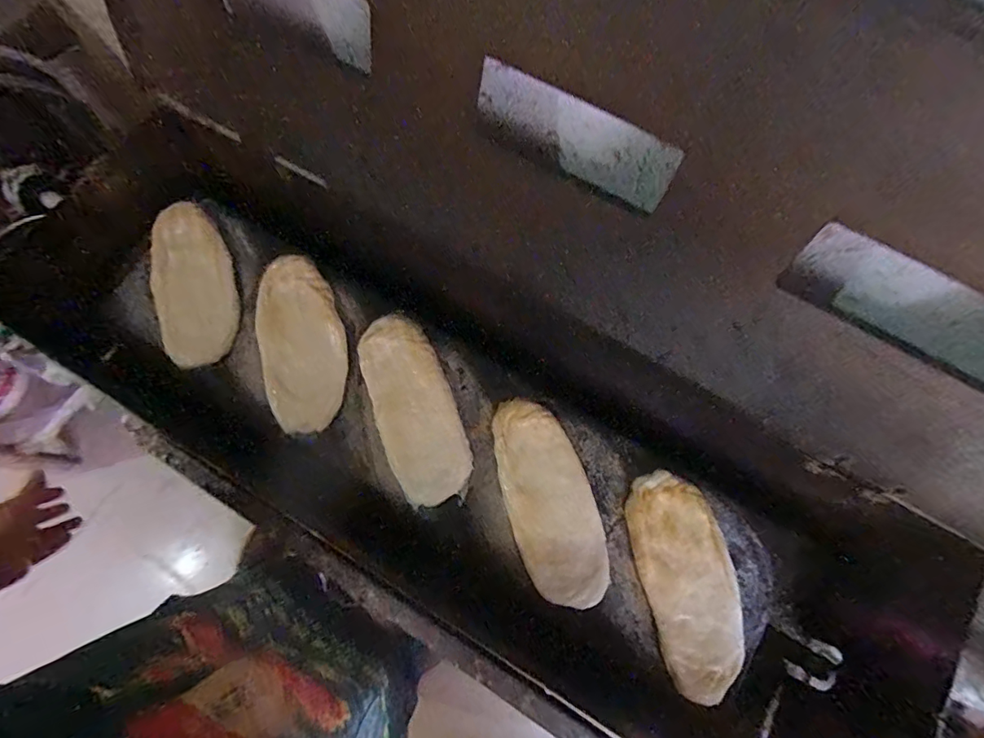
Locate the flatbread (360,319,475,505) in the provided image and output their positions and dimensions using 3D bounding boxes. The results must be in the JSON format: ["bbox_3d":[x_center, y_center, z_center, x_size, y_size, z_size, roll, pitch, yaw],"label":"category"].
[{"bbox_3d":[-0.079,0.038,0.496,0.078,0.020,0.192,-20,73,-8],"label":"flatbread"}]

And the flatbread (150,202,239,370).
[{"bbox_3d":[-0.331,-0.090,0.539,0.084,0.021,0.179,-10,84,-5],"label":"flatbread"}]

